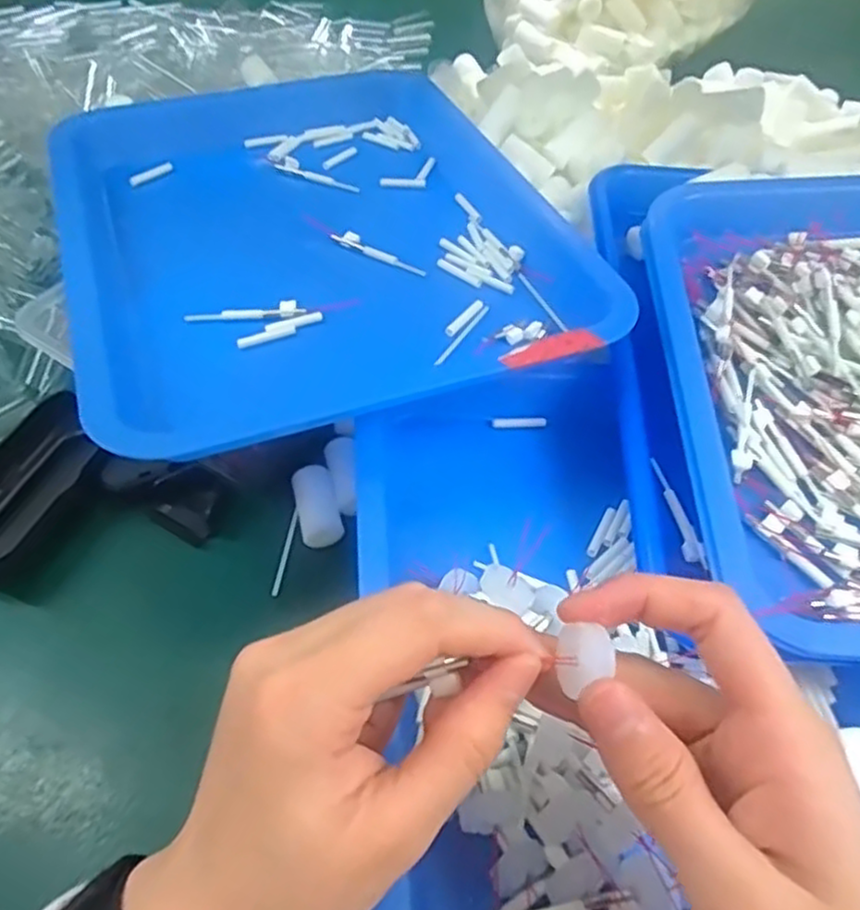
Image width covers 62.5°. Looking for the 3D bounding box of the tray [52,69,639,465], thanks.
[{"bbox_3d":[-0.073,-0.140,0.427,0.279,0.053,0.303,-21,53,-16],"label":"tray"}]

